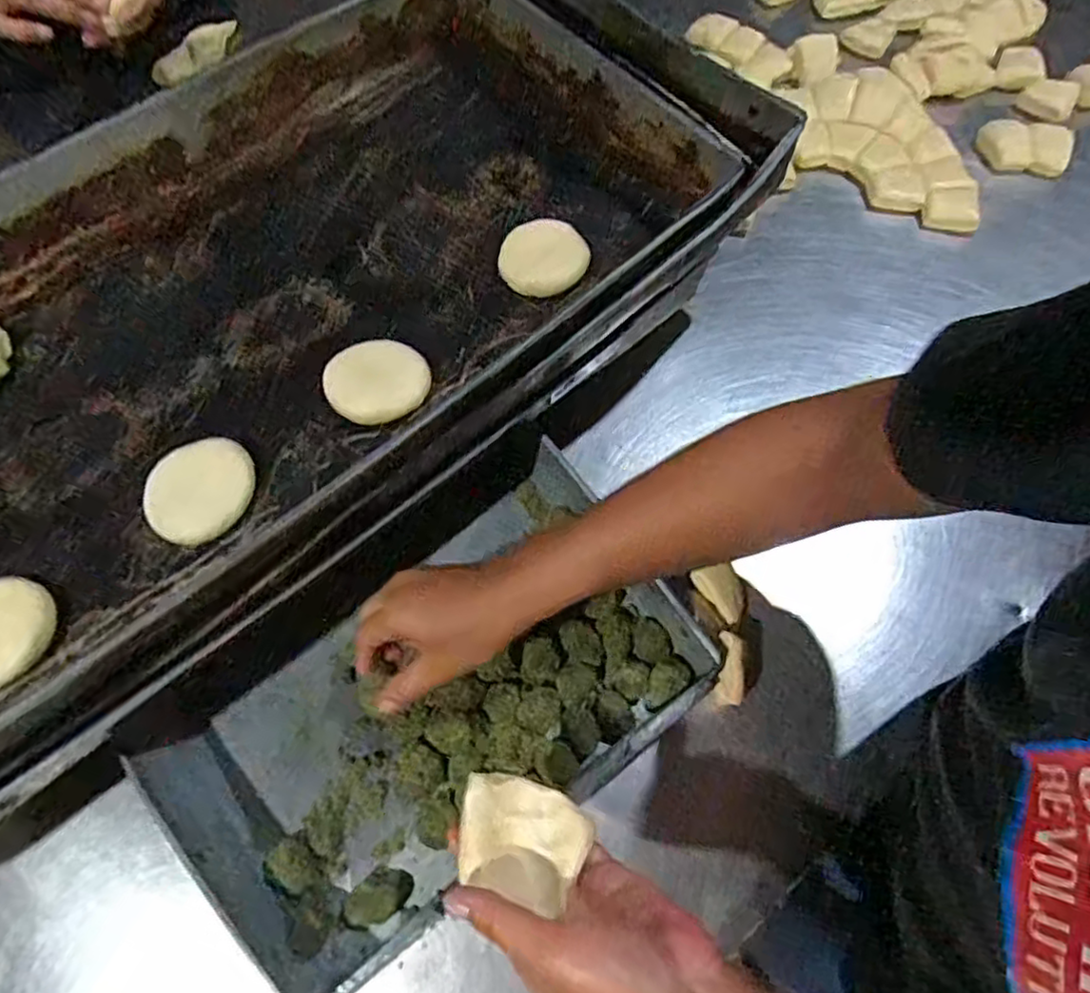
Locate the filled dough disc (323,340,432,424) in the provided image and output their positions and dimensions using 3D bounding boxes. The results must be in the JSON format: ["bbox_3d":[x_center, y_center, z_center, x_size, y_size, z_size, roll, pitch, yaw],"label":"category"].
[{"bbox_3d":[-0.120,-0.081,0.492,0.072,0.021,0.065,-18,71,-7],"label":"filled dough disc"}]

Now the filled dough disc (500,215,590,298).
[{"bbox_3d":[-0.001,-0.185,0.533,0.061,0.024,0.062,0,70,0],"label":"filled dough disc"}]

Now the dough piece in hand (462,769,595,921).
[{"bbox_3d":[-0.013,0.188,0.377,0.071,0.017,0.055,17,69,6],"label":"dough piece in hand"}]

